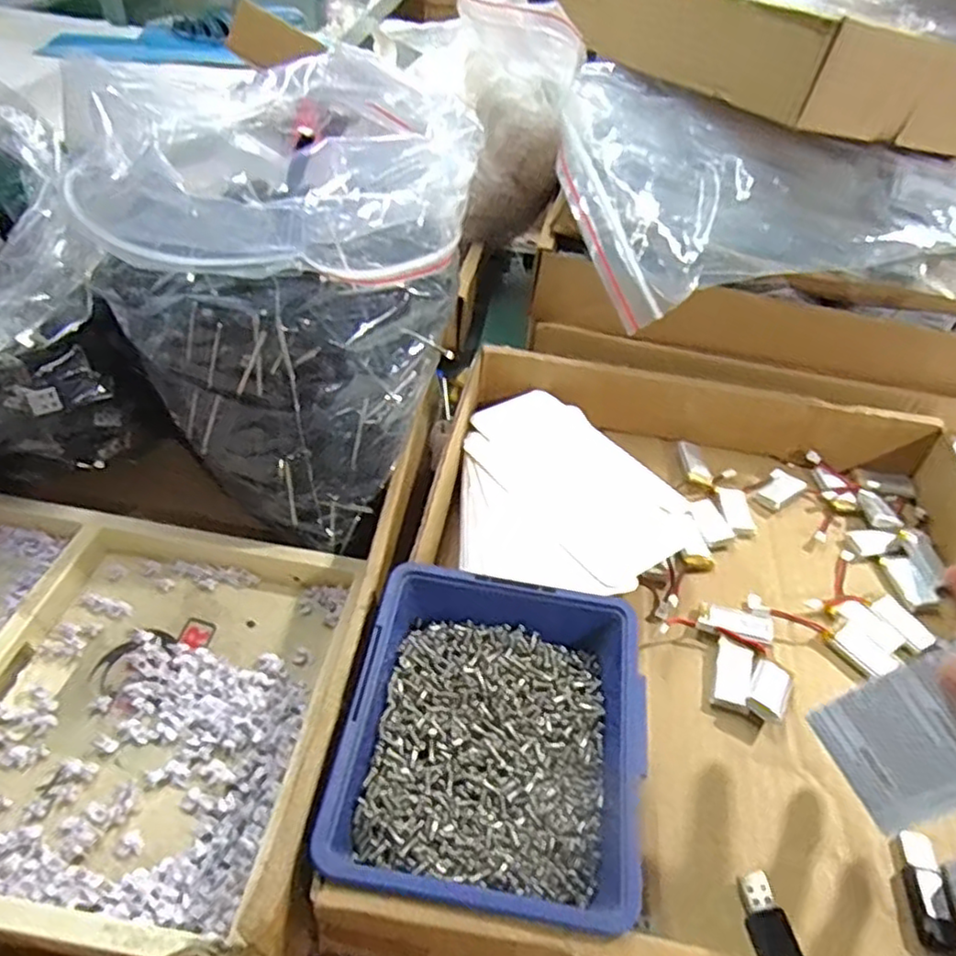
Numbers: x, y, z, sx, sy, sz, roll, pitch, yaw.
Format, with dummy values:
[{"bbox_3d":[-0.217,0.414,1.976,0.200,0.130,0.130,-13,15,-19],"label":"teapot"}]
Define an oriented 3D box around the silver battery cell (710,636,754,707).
[{"bbox_3d":[0.141,0.108,0.372,0.018,0.011,0.039,21,46,13],"label":"silver battery cell"}]

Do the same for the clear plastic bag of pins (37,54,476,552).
[{"bbox_3d":[-0.110,-0.105,0.403,0.190,0.219,0.204,11,44,3],"label":"clear plastic bag of pins"}]

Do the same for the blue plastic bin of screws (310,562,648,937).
[{"bbox_3d":[0.007,0.117,0.302,0.123,0.052,0.138,10,44,3],"label":"blue plastic bin of screws"}]

